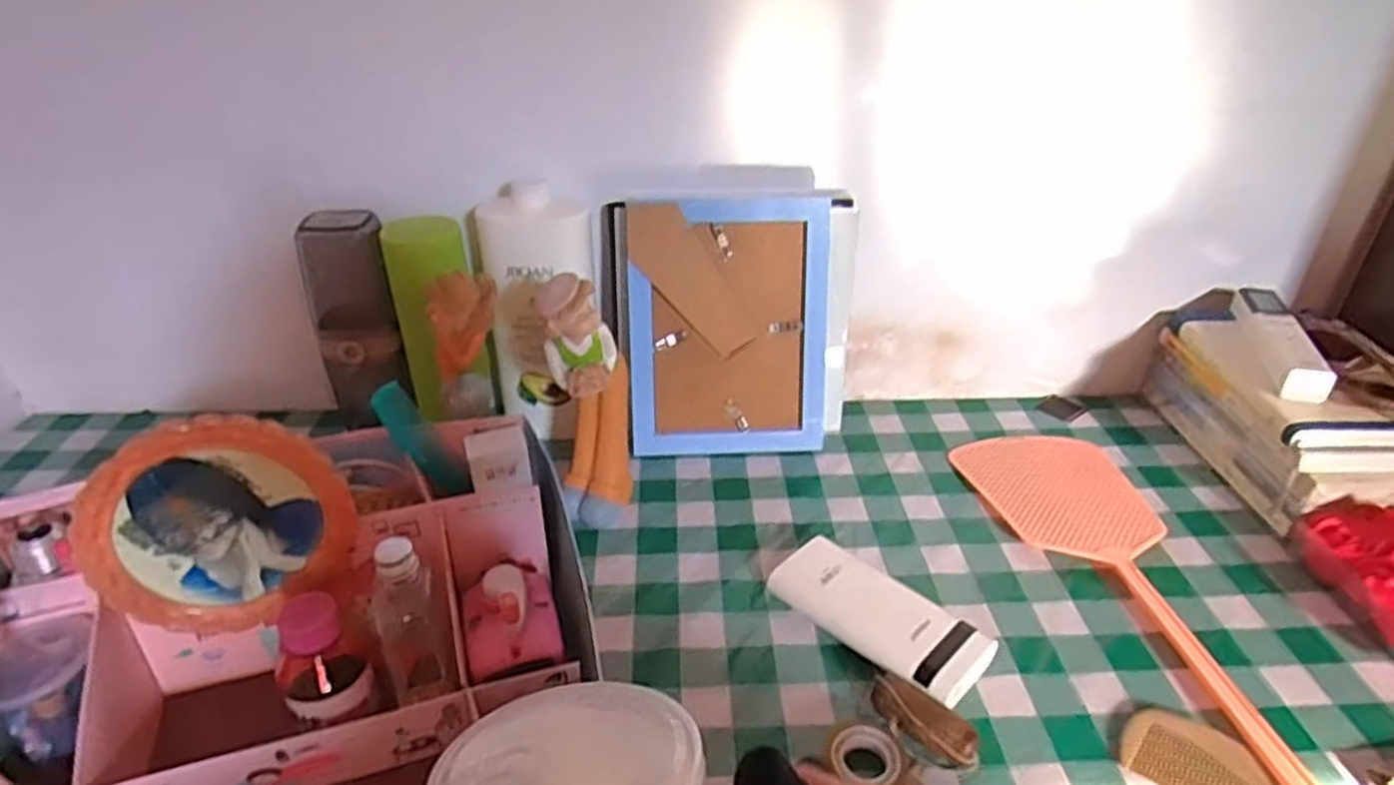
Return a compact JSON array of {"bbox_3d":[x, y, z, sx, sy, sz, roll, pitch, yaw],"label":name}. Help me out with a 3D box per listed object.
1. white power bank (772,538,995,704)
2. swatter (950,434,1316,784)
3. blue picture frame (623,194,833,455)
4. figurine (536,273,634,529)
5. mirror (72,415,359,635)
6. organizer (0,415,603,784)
[{"bbox_3d":[0.118,0.147,0.520,0.057,0.024,0.142,-26,41,-35],"label":"white power bank"},{"bbox_3d":[0.326,0.167,0.498,0.123,0.021,0.488,-6,33,-9],"label":"swatter"},{"bbox_3d":[0.028,-0.053,0.669,0.169,0.214,0.018,-3,17,-4],"label":"blue picture frame"},{"bbox_3d":[-0.080,0.005,0.579,0.053,0.201,0.057,2,32,3],"label":"figurine"},{"bbox_3d":[-0.258,0.074,0.432,0.123,0.122,0.022,-12,33,-20],"label":"mirror"},{"bbox_3d":[-0.223,0.141,0.424,0.296,0.128,0.221,-10,34,-16],"label":"organizer"}]

